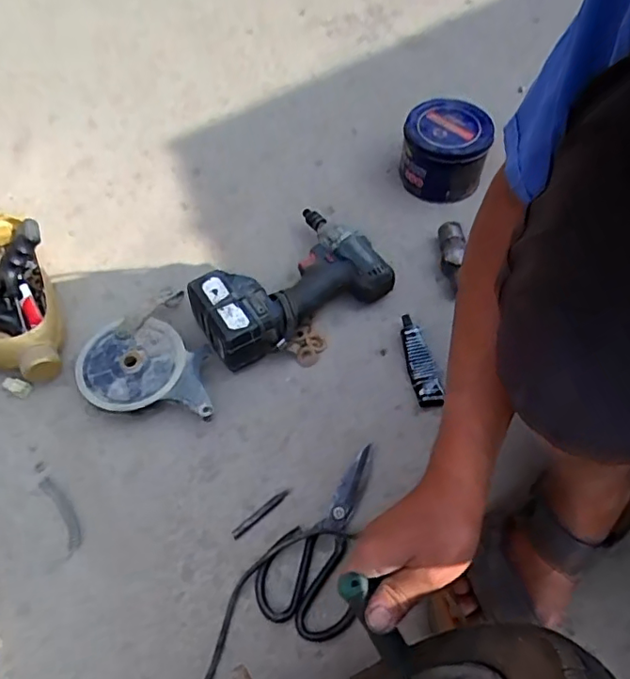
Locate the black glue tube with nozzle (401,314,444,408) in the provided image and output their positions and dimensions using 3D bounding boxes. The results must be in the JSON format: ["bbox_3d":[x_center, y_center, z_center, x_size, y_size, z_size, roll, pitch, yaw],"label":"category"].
[{"bbox_3d":[0.128,0.026,0.660,0.035,0.023,0.113,-7,57,-5],"label":"black glue tube with nozzle"}]

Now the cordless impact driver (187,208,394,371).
[{"bbox_3d":[-0.037,-0.071,0.682,0.230,0.072,0.146,-28,62,-18],"label":"cordless impact driver"}]

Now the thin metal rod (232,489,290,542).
[{"bbox_3d":[-0.057,0.182,0.581,0.072,0.005,0.010,-36,64,-21],"label":"thin metal rod"}]

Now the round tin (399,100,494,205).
[{"bbox_3d":[0.187,-0.273,0.804,0.119,0.091,0.117,-1,58,1],"label":"round tin"}]

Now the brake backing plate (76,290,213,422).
[{"bbox_3d":[-0.193,0.039,0.637,0.143,0.052,0.166,-23,60,-13],"label":"brake backing plate"}]

